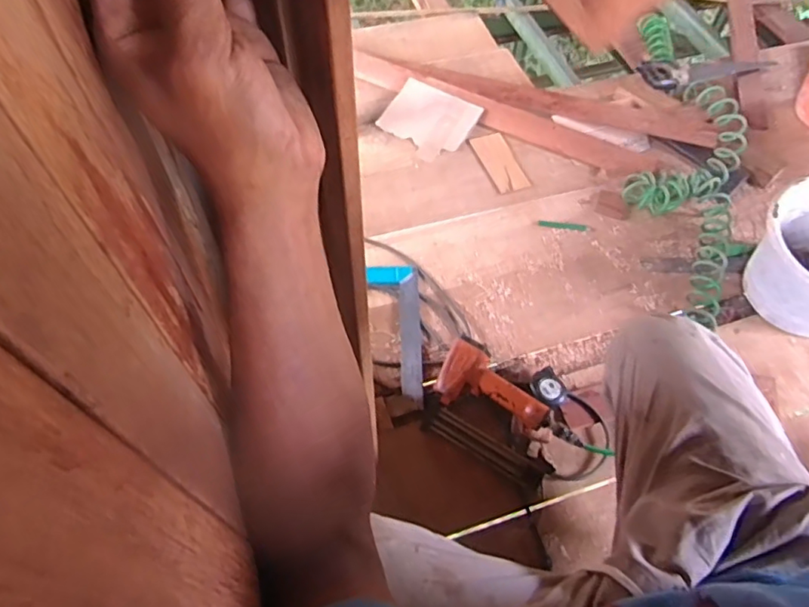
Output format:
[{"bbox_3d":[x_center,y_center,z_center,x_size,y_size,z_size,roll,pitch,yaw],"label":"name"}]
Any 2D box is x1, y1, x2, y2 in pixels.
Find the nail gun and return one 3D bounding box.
[{"bbox_3d":[0.155,0.186,0.923,0.240,0.075,0.161,30,63,18],"label":"nail gun"}]

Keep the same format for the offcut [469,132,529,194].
[{"bbox_3d":[0.226,-0.336,1.306,0.080,0.004,0.183,-16,59,-10],"label":"offcut"}]

